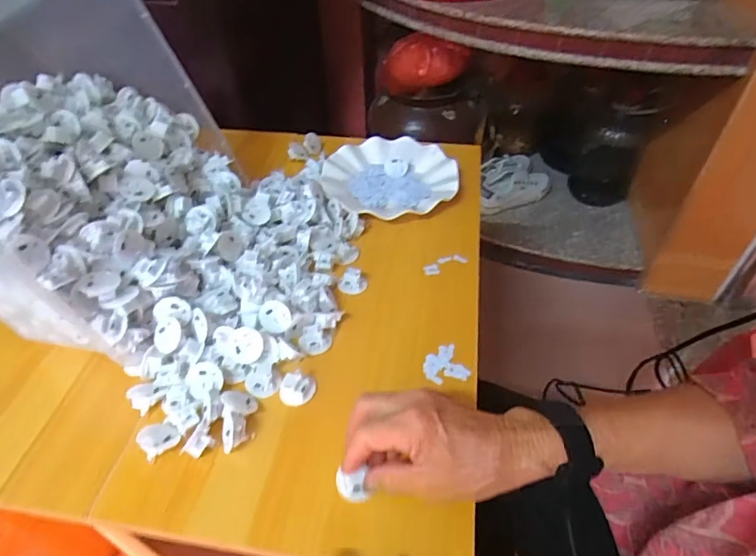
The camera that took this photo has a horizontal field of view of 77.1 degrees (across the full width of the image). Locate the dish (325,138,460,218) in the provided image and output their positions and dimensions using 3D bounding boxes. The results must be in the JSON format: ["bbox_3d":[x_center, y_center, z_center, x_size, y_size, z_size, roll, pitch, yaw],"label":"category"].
[{"bbox_3d":[0.016,-0.139,0.660,0.177,0.024,0.176,-1,46,1],"label":"dish"}]

